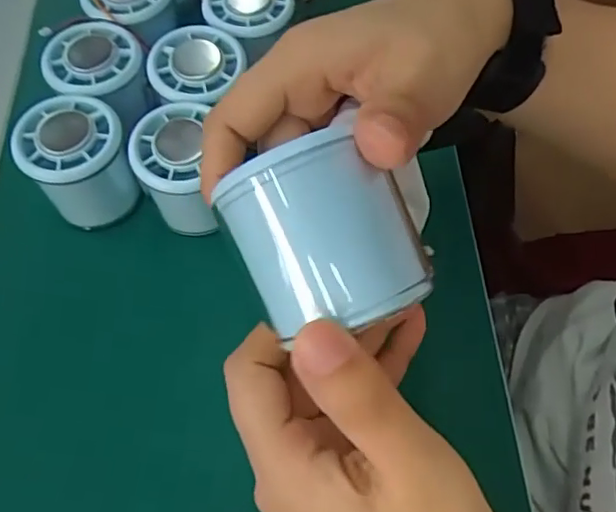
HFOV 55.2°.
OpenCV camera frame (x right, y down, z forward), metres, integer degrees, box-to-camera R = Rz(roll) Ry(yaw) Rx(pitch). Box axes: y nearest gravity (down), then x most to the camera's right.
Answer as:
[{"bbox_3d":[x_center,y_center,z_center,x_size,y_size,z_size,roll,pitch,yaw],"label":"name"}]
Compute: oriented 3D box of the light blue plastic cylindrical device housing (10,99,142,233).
[{"bbox_3d":[-0.130,-0.053,0.341,0.053,0.060,0.055,0,62,1],"label":"light blue plastic cylindrical device housing"}]

